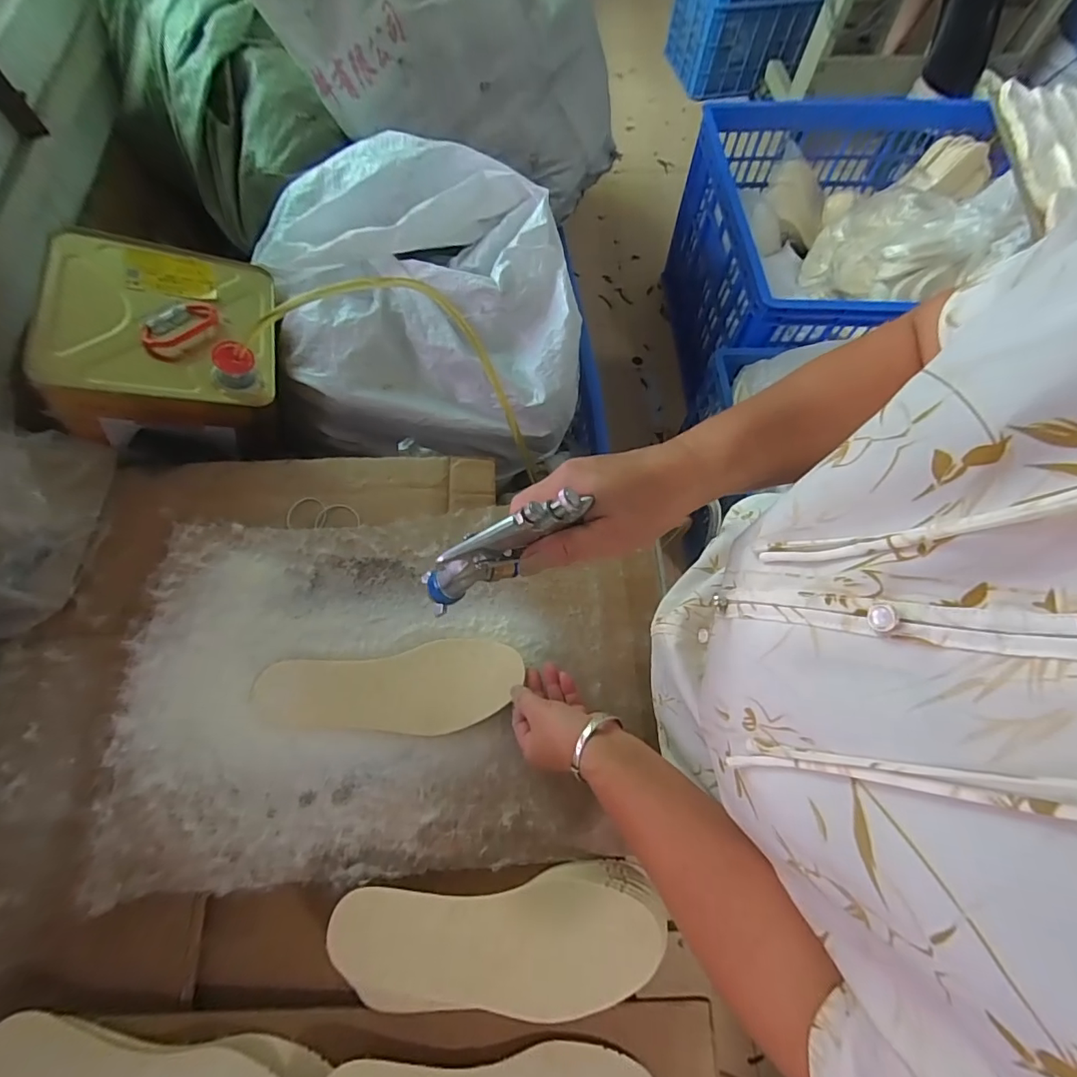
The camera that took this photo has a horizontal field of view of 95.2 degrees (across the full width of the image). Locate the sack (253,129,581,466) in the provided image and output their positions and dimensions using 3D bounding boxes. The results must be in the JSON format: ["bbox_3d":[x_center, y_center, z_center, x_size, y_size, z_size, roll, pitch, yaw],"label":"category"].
[{"bbox_3d":[-0.168,-0.358,0.731,0.461,0.225,0.419,3,68,-1],"label":"sack"}]

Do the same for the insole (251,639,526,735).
[{"bbox_3d":[-0.151,0.155,0.506,0.263,0.006,0.086,-3,69,-5],"label":"insole"}]

